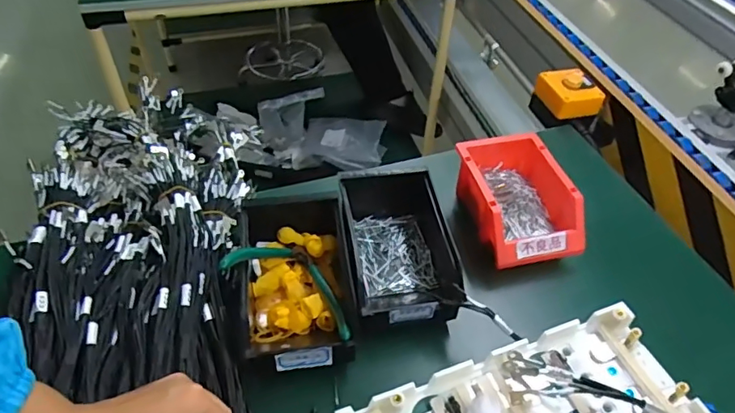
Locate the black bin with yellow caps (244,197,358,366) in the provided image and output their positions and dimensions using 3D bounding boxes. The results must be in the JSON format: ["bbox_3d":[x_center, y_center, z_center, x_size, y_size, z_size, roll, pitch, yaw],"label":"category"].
[{"bbox_3d":[-0.074,0.070,0.532,0.112,0.069,0.186,-5,47,-6],"label":"black bin with yellow caps"}]

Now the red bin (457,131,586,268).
[{"bbox_3d":[0.172,-0.007,0.626,0.112,0.082,0.170,-10,47,-11],"label":"red bin"}]

